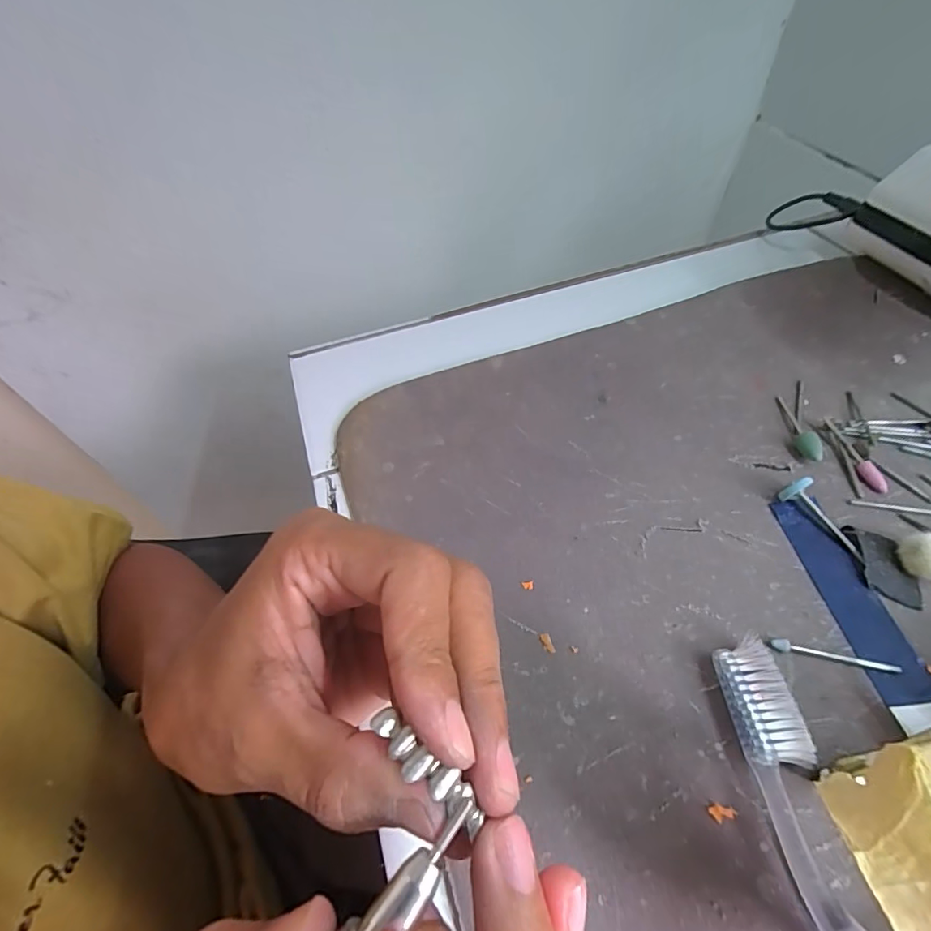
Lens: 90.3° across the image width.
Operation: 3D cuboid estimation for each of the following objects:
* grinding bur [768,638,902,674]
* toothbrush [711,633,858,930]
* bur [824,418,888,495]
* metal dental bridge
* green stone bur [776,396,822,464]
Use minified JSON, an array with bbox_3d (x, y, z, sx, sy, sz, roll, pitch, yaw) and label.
[{"bbox_3d":[0.136,0.070,0.171,0.044,0.004,0.004,7,54,10],"label":"grinding bur"},{"bbox_3d":[0.110,0.142,0.115,0.018,0.012,0.187,-8,53,-1],"label":"toothbrush"},{"bbox_3d":[0.187,-0.006,0.223,0.008,0.005,0.043,-9,53,-2],"label":"bur"},{"bbox_3d":[-0.008,0.065,0.098,0.030,0.006,0.007,41,64,9],"label":"metal dental bridge"},{"bbox_3d":[0.168,-0.020,0.233,0.007,0.009,0.043,3,53,7],"label":"green stone bur"}]

